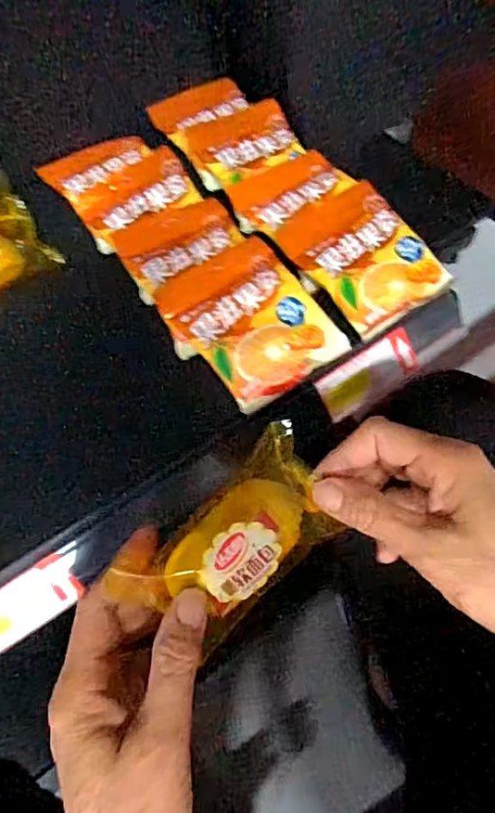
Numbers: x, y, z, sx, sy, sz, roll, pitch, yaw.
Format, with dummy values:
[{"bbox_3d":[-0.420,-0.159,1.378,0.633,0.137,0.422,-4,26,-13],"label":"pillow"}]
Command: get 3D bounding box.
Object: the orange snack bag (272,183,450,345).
[{"bbox_3d":[0.097,-0.129,0.469,0.097,0.028,0.122,-31,64,-14],"label":"orange snack bag"}]

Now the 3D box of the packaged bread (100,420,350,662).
[{"bbox_3d":[-0.004,0.067,0.277,0.109,0.033,0.056,-41,67,-18],"label":"packaged bread"}]

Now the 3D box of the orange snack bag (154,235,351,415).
[{"bbox_3d":[0.002,-0.070,0.439,0.102,0.036,0.127,-33,65,-15],"label":"orange snack bag"}]

